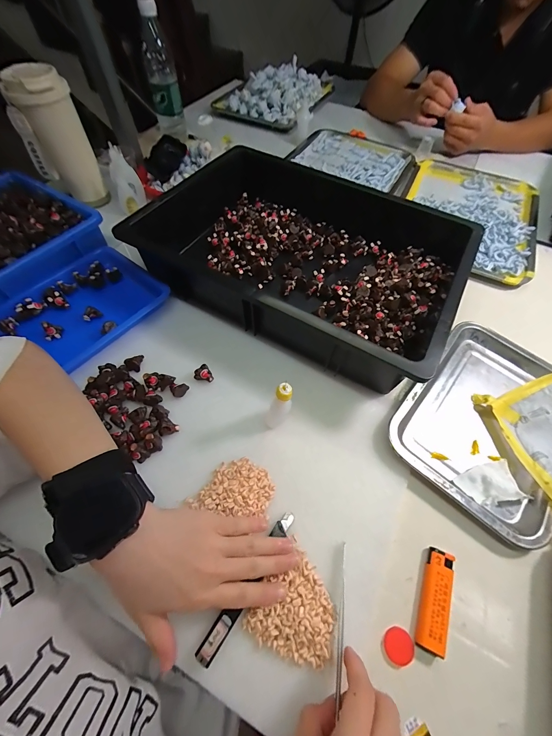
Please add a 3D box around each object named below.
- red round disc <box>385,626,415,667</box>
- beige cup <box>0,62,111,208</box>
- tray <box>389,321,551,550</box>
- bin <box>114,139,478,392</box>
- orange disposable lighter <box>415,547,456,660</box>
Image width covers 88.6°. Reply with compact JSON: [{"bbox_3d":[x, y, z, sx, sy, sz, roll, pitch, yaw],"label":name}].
[{"bbox_3d":[0.110,0.250,0.254,0.024,0.006,0.025,0,59,0],"label":"red round disc"},{"bbox_3d":[-0.357,-0.367,0.472,0.092,0.180,0.081,-28,64,-16],"label":"beige cup"},{"bbox_3d":[0.271,0.058,0.355,0.179,0.018,0.249,37,65,20],"label":"tray"},{"bbox_3d":[0.046,-0.192,0.448,0.445,0.091,0.336,26,62,15],"label":"bin"},{"bbox_3d":[0.150,0.217,0.267,0.023,0.013,0.080,22,61,13],"label":"orange disposable lighter"}]

